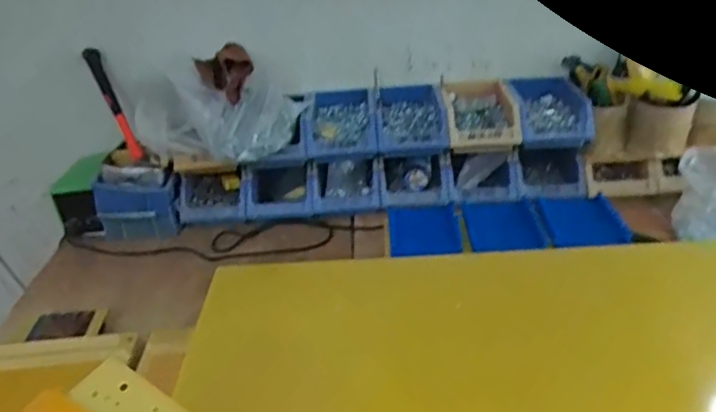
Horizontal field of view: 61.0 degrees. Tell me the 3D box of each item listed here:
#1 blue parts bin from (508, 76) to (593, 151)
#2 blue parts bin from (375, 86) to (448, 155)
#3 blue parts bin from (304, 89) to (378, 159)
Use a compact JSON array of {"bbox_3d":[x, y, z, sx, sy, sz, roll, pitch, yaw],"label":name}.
[{"bbox_3d":[0.354,-0.180,1.139,0.130,0.068,0.185,-1,29,6],"label":"blue parts bin"},{"bbox_3d":[0.098,-0.167,1.175,0.126,0.070,0.188,-4,29,1],"label":"blue parts bin"},{"bbox_3d":[-0.035,-0.160,1.173,0.131,0.063,0.189,-4,29,1],"label":"blue parts bin"}]

